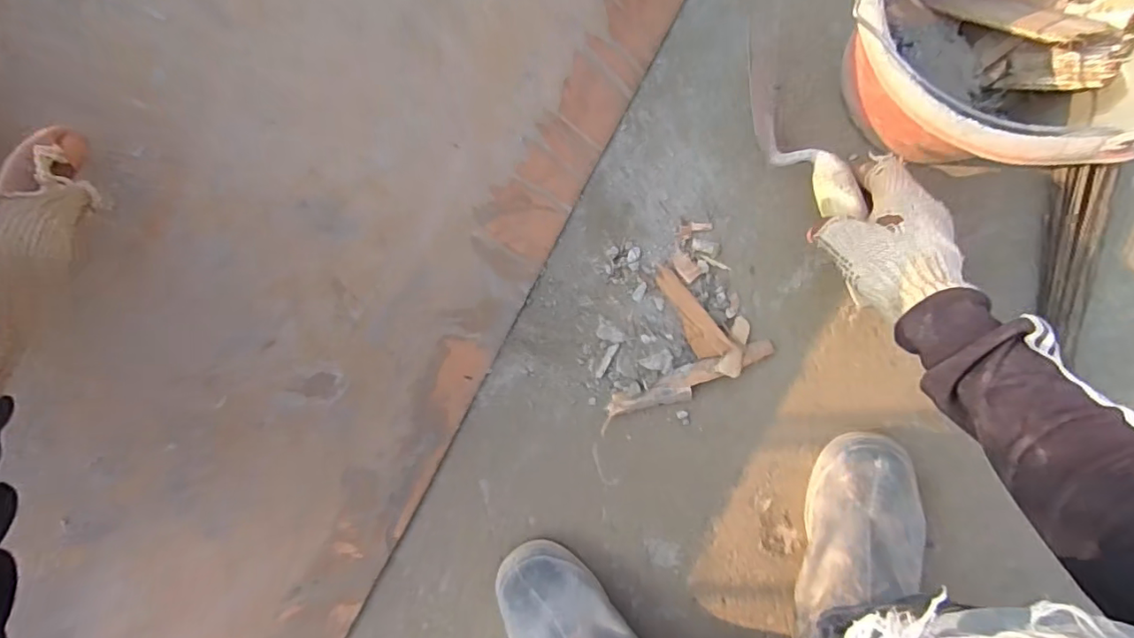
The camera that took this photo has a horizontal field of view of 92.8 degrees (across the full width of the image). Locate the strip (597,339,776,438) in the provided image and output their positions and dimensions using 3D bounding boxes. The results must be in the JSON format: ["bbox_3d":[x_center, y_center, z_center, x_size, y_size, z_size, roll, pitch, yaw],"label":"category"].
[{"bbox_3d":[0.111,0.060,0.507,0.173,0.019,0.027,-25,91,4],"label":"strip"}]

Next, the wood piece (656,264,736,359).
[{"bbox_3d":[0.111,-0.003,0.494,0.029,0.004,0.096,-39,90,4],"label":"wood piece"}]

